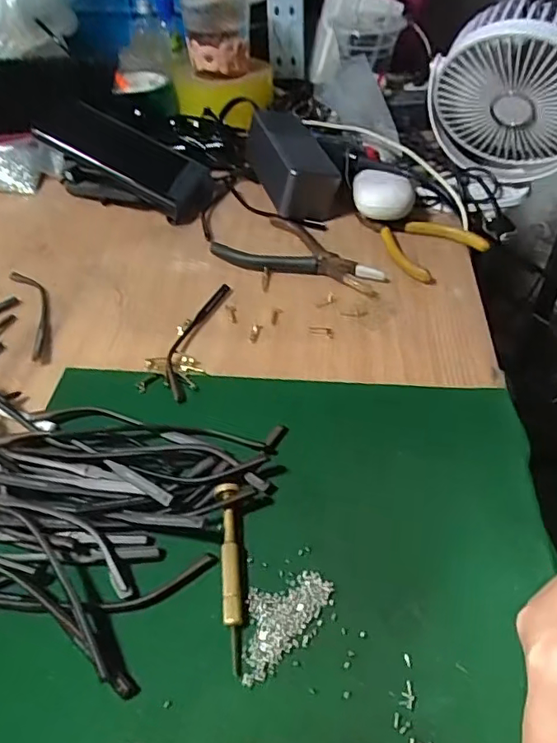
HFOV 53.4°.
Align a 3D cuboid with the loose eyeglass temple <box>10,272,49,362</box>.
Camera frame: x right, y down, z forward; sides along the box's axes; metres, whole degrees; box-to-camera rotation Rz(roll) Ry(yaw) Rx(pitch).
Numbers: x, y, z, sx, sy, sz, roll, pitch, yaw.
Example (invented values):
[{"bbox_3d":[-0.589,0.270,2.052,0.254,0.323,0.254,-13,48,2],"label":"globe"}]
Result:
[{"bbox_3d":[-0.196,-0.050,0.447,0.023,0.007,0.125,-21,47,-18],"label":"loose eyeglass temple"}]

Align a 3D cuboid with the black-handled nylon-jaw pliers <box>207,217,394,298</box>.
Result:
[{"bbox_3d":[0.022,-0.101,0.482,0.146,0.012,0.073,26,51,27],"label":"black-handled nylon-jaw pliers"}]

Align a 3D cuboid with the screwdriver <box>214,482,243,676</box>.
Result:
[{"bbox_3d":[-0.023,0.100,0.282,0.012,0.014,0.092,-7,44,-4],"label":"screwdriver"}]

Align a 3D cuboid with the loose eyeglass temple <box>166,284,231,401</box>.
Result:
[{"bbox_3d":[-0.064,-0.026,0.416,0.024,0.005,0.127,6,45,9],"label":"loose eyeglass temple"}]

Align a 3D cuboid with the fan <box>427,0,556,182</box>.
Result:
[{"bbox_3d":[0.216,-0.248,0.503,0.151,0.154,0.082,31,75,-20],"label":"fan"}]

